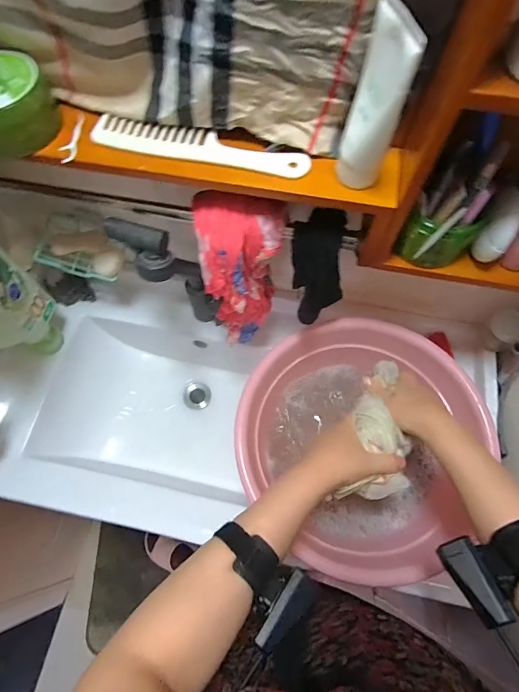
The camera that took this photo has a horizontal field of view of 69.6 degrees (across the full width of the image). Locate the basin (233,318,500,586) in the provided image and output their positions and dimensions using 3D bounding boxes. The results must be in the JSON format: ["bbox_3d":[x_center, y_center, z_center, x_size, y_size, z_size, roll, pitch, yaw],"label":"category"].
[{"bbox_3d":[0.147,0.140,0.595,0.341,0.119,0.348,0,67,0],"label":"basin"}]

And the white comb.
[{"bbox_3d":[-0.064,-0.211,0.400,0.235,0.011,0.037,13,67,6],"label":"white comb"}]

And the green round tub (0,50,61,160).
[{"bbox_3d":[-0.269,-0.254,0.398,0.094,0.058,0.088,0,67,0],"label":"green round tub"}]

